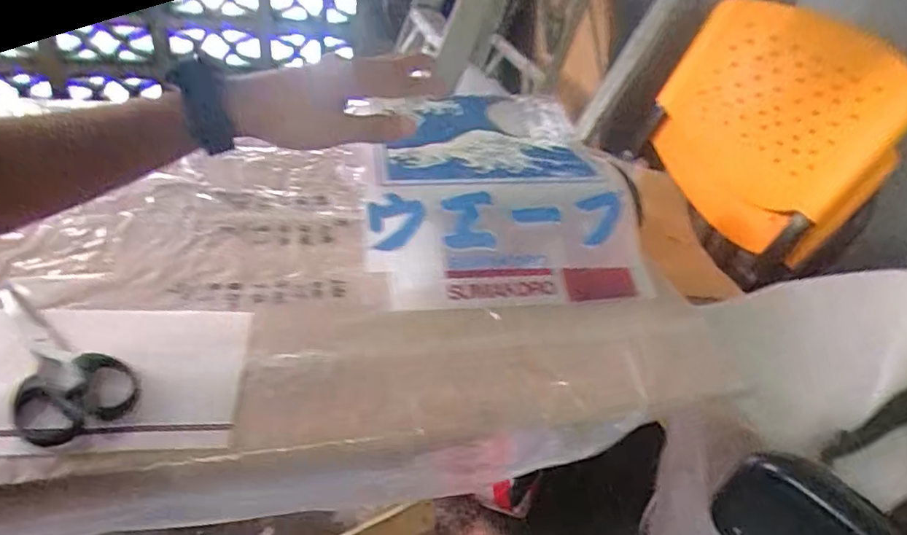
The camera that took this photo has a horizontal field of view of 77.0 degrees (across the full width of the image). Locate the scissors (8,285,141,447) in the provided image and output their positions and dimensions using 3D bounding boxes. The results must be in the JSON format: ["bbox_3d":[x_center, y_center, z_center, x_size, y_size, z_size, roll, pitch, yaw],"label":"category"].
[{"bbox_3d":[-0.287,0.058,0.412,0.069,0.014,0.168,-23,49,-35],"label":"scissors"}]

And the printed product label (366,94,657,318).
[{"bbox_3d":[0.037,-0.103,0.635,0.269,0.080,0.344,-4,41,-10],"label":"printed product label"}]

